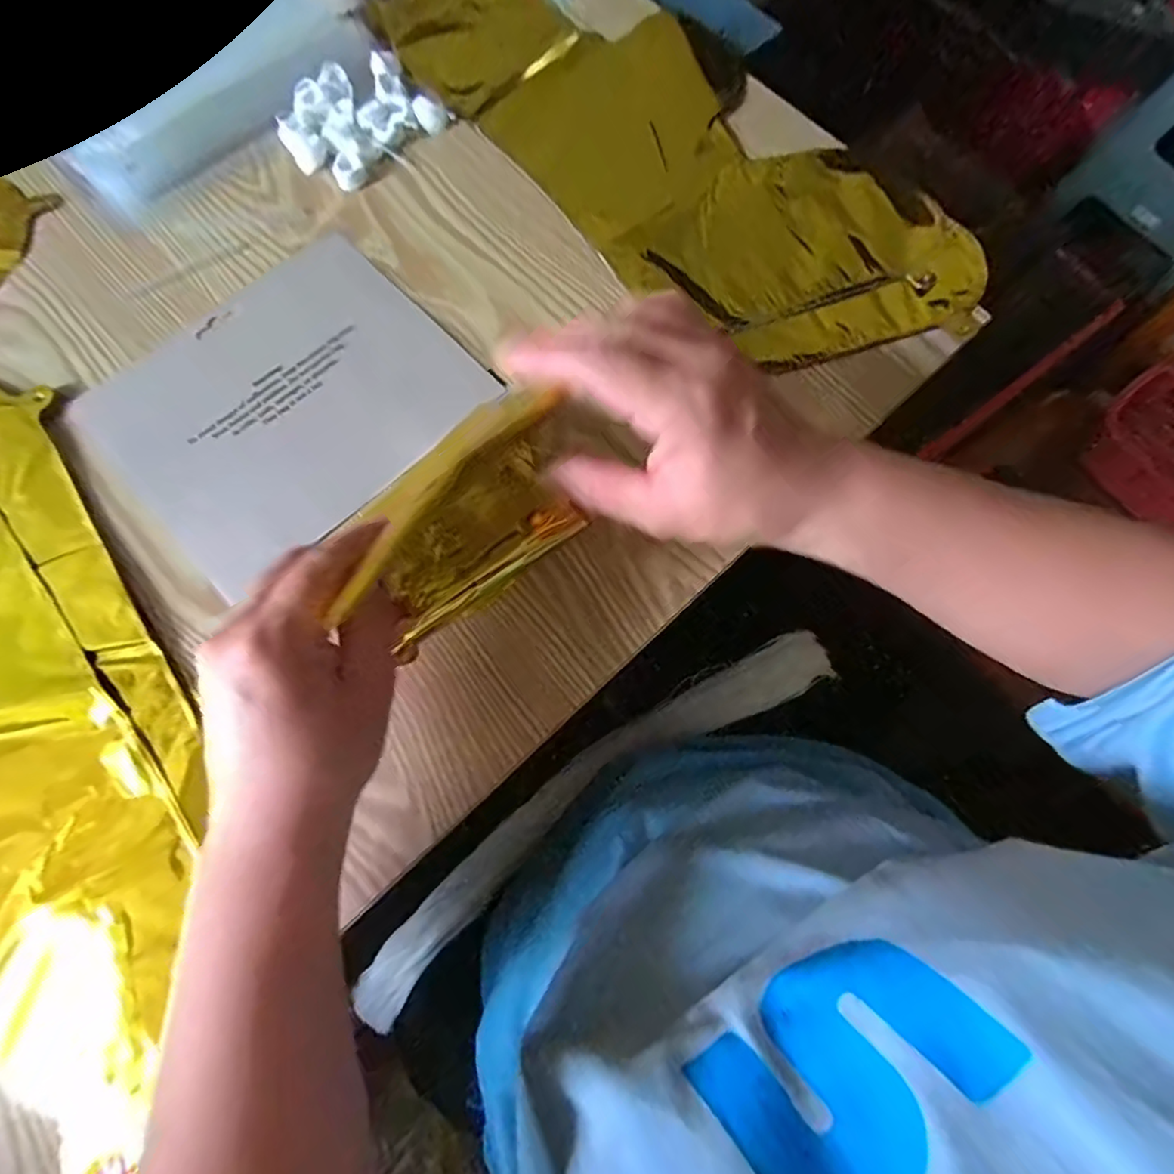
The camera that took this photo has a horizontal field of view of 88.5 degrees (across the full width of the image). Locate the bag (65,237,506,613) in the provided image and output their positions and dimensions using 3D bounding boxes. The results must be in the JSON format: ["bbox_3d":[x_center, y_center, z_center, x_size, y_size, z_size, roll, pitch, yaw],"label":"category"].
[{"bbox_3d":[-0.173,-0.110,0.349,0.188,0.008,0.165,-42,77,-11],"label":"bag"}]

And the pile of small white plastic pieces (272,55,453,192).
[{"bbox_3d":[-0.153,-0.312,0.404,0.097,0.015,0.083,-39,78,-12],"label":"pile of small white plastic pieces"}]

